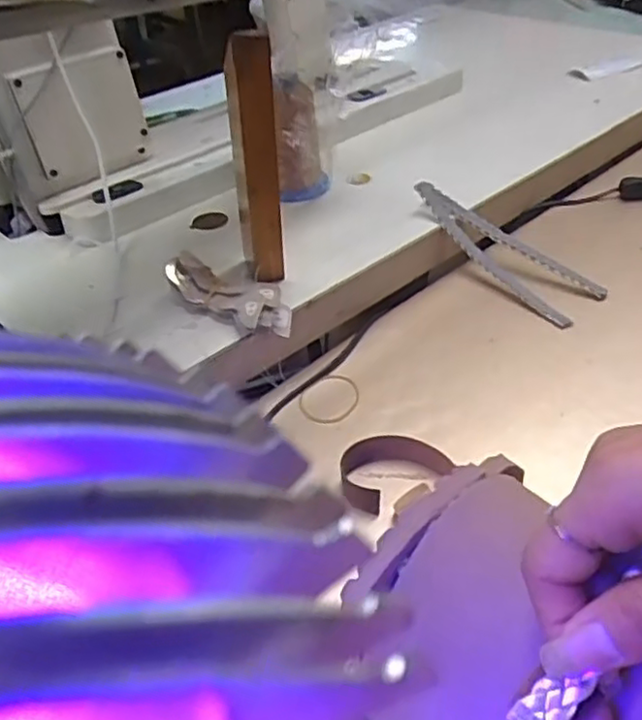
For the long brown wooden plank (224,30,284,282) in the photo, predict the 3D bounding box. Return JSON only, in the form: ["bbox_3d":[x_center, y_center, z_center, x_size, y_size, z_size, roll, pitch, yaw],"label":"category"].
[{"bbox_3d":[-0.048,-0.143,0.500,0.033,0.195,0.043,-5,40,-2],"label":"long brown wooden plank"}]

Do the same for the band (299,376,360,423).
[{"bbox_3d":[0.006,0.026,0.488,0.042,0.004,0.048,11,42,17],"label":"band"}]

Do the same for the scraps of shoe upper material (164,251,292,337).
[{"bbox_3d":[-0.071,-0.050,0.524,0.113,0.030,0.045,30,49,29],"label":"scraps of shoe upper material"}]

